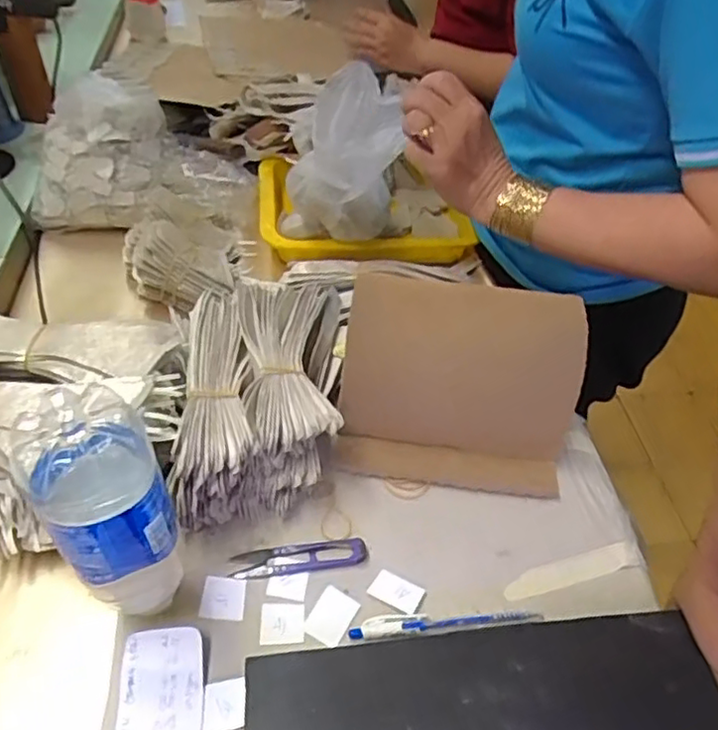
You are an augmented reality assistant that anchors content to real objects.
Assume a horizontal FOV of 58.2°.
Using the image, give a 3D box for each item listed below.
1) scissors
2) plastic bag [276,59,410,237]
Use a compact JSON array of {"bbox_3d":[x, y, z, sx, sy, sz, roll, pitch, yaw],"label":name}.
[{"bbox_3d":[-0.046,0.143,0.484,0.100,0.013,0.023,-4,48,-9],"label":"scissors"},{"bbox_3d":[-0.020,-0.186,0.642,0.105,0.187,0.087,1,47,-5],"label":"plastic bag"}]

